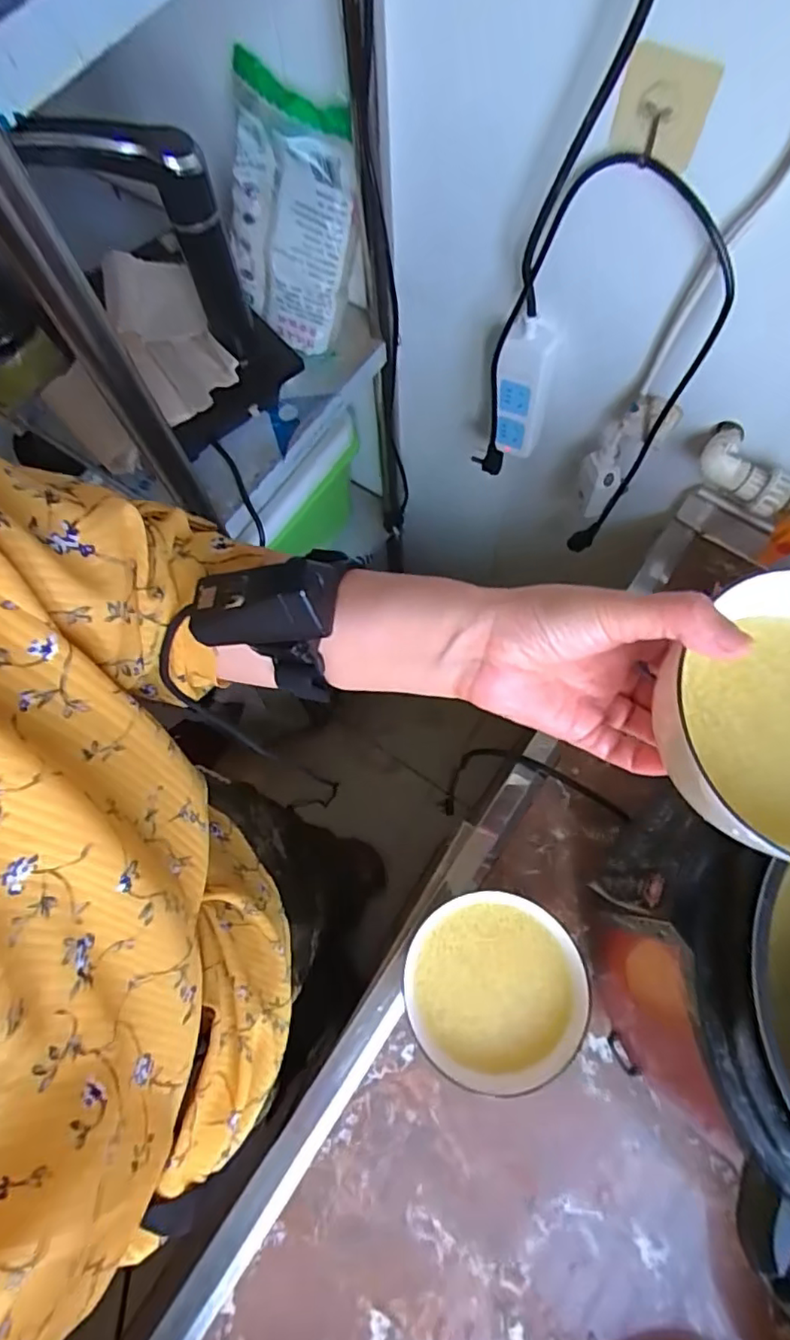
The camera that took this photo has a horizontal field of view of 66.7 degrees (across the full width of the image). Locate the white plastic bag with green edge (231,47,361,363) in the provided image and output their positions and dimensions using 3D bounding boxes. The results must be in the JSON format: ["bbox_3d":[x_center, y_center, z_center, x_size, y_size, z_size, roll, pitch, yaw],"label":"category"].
[{"bbox_3d":[-0.107,-0.438,0.591,0.124,0.212,0.047,24,53,7],"label":"white plastic bag with green edge"}]

